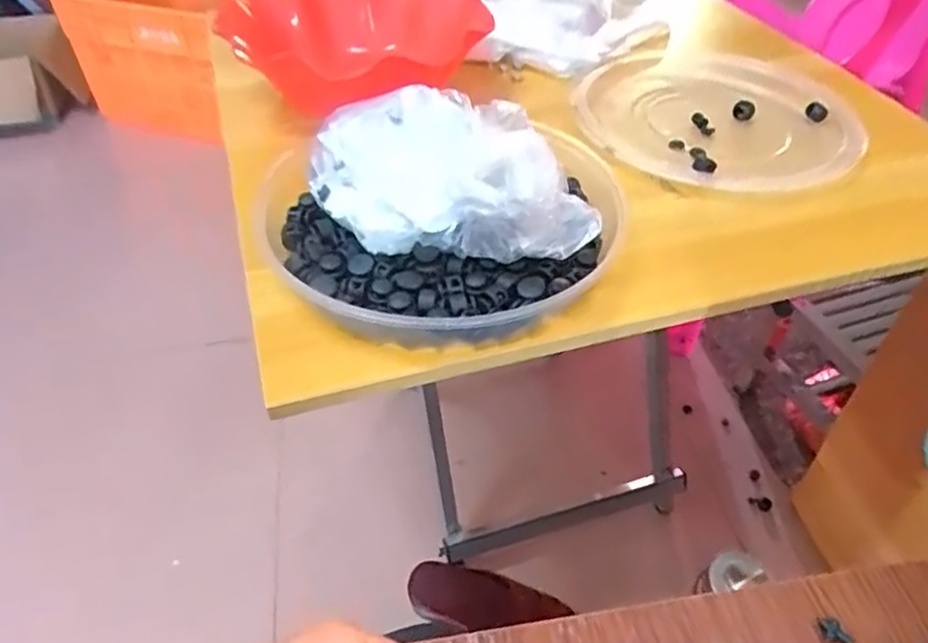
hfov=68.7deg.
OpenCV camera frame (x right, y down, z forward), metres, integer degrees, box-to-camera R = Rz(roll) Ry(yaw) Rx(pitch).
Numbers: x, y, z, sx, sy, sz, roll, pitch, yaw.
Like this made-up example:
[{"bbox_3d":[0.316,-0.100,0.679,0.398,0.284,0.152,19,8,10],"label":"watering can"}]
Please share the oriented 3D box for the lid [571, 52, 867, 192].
[{"bbox_3d":[0.216,-0.184,0.588,0.226,0.018,0.235,2,44,3],"label":"lid"}]

